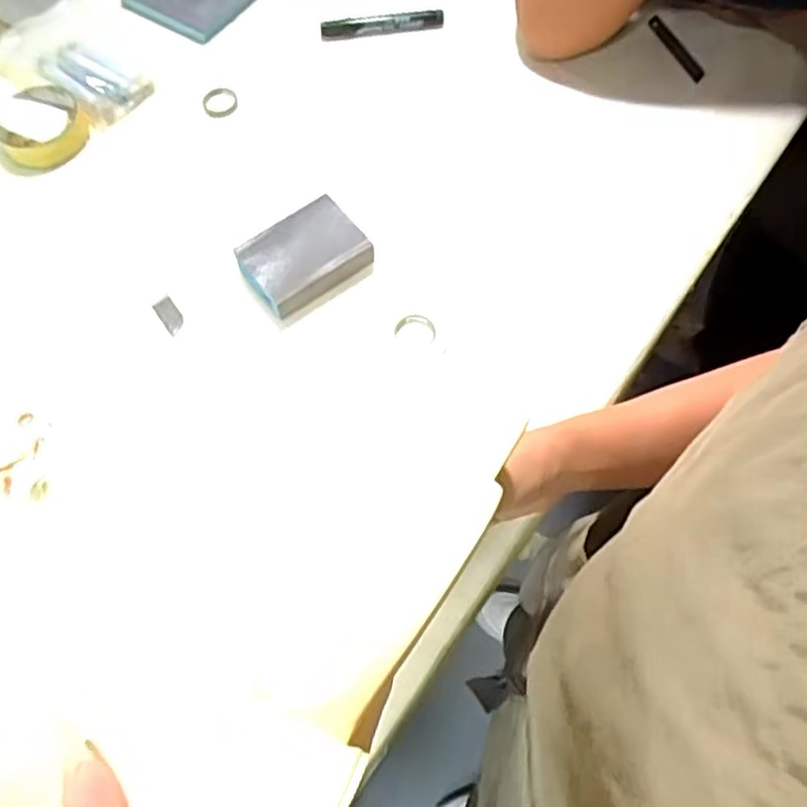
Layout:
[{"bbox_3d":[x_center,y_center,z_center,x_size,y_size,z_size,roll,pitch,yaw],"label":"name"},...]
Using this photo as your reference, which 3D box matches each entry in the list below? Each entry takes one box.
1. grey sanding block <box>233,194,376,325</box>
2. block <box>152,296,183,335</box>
[{"bbox_3d":[-0.083,-0.121,0.579,0.097,0.025,0.076,-34,69,-13],"label":"grey sanding block"},{"bbox_3d":[-0.194,-0.073,0.575,0.017,0.004,0.036,-36,71,-12],"label":"block"}]

